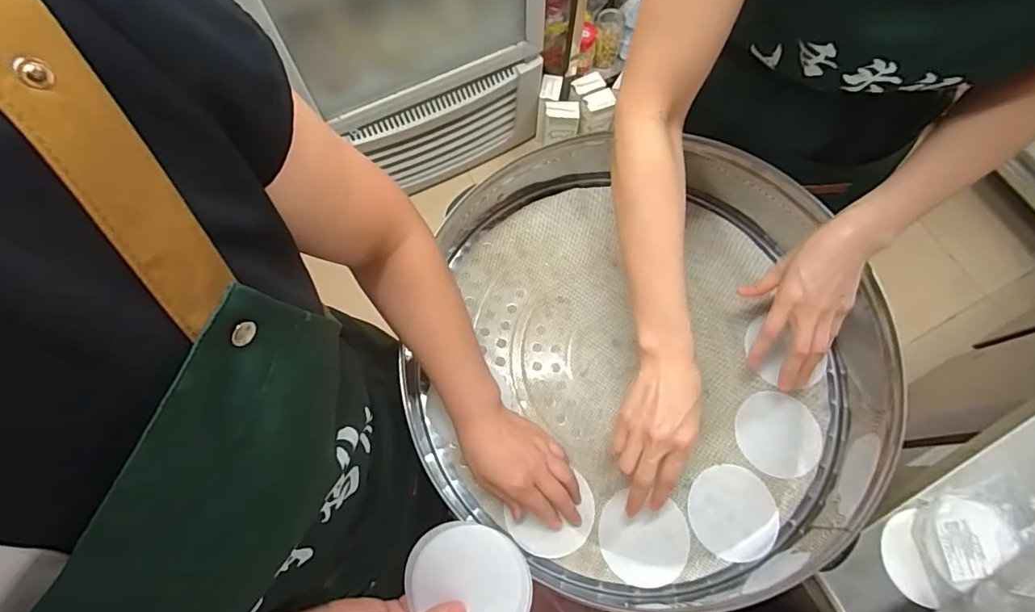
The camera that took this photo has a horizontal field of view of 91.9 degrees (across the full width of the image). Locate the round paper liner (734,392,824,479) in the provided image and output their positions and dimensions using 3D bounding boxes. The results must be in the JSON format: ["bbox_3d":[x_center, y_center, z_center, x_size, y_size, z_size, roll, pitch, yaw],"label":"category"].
[{"bbox_3d":[0.300,0.147,0.575,0.092,0.005,0.091,0,71,0],"label":"round paper liner"}]

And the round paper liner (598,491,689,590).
[{"bbox_3d":[0.135,0.251,0.535,0.092,0.005,0.083,10,69,7],"label":"round paper liner"}]

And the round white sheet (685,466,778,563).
[{"bbox_3d":[0.236,0.224,0.544,0.091,0.005,0.094,0,71,0],"label":"round white sheet"}]

